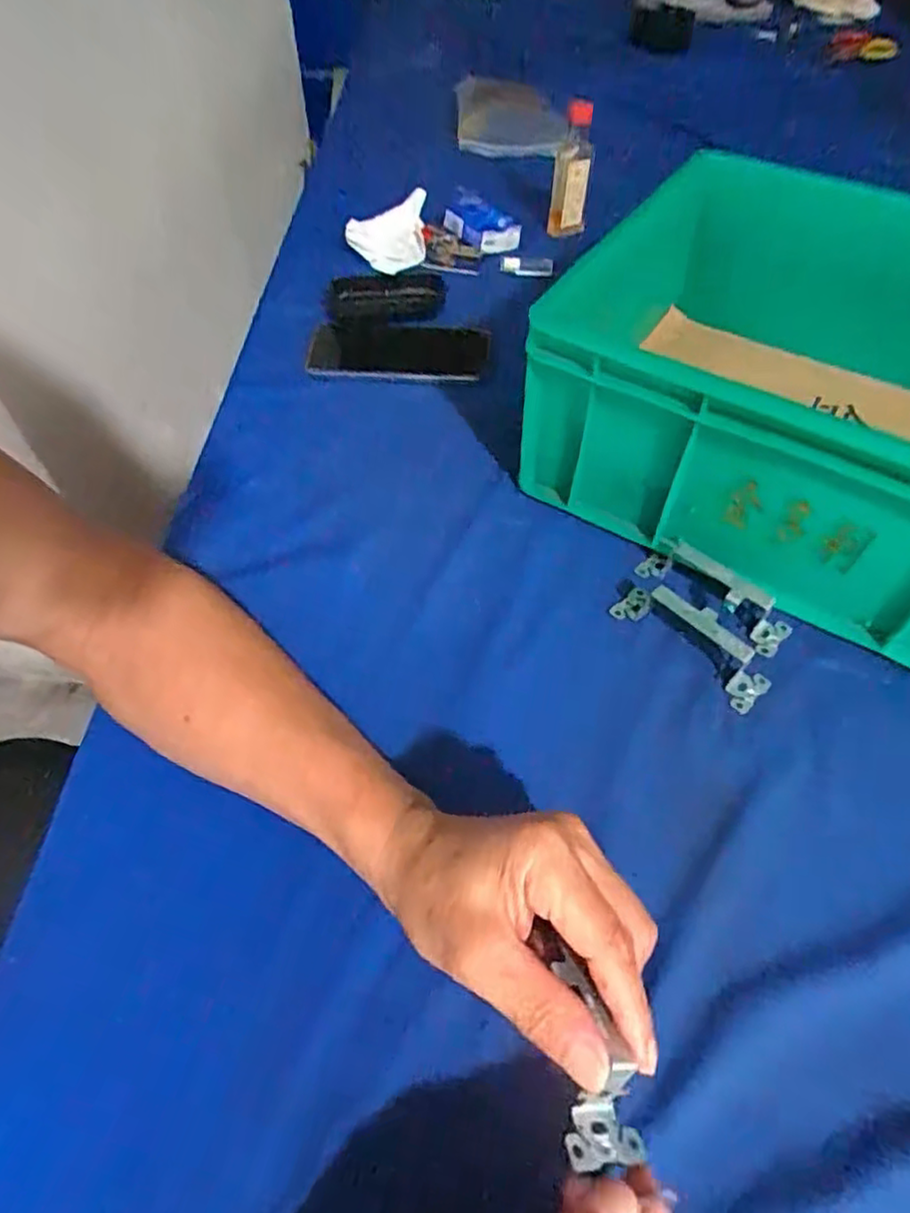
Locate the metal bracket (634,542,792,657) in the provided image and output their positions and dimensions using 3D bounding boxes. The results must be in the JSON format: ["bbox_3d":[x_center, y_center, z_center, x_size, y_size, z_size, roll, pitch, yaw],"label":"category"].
[{"bbox_3d":[0.175,-0.014,0.444,0.103,0.034,0.029,36,61,26],"label":"metal bracket"}]

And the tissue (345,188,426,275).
[{"bbox_3d":[-0.070,-0.385,0.686,0.085,0.040,0.083,-5,54,-4],"label":"tissue"}]

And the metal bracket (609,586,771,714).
[{"bbox_3d":[0.152,0.017,0.423,0.105,0.036,0.030,38,62,27],"label":"metal bracket"}]

